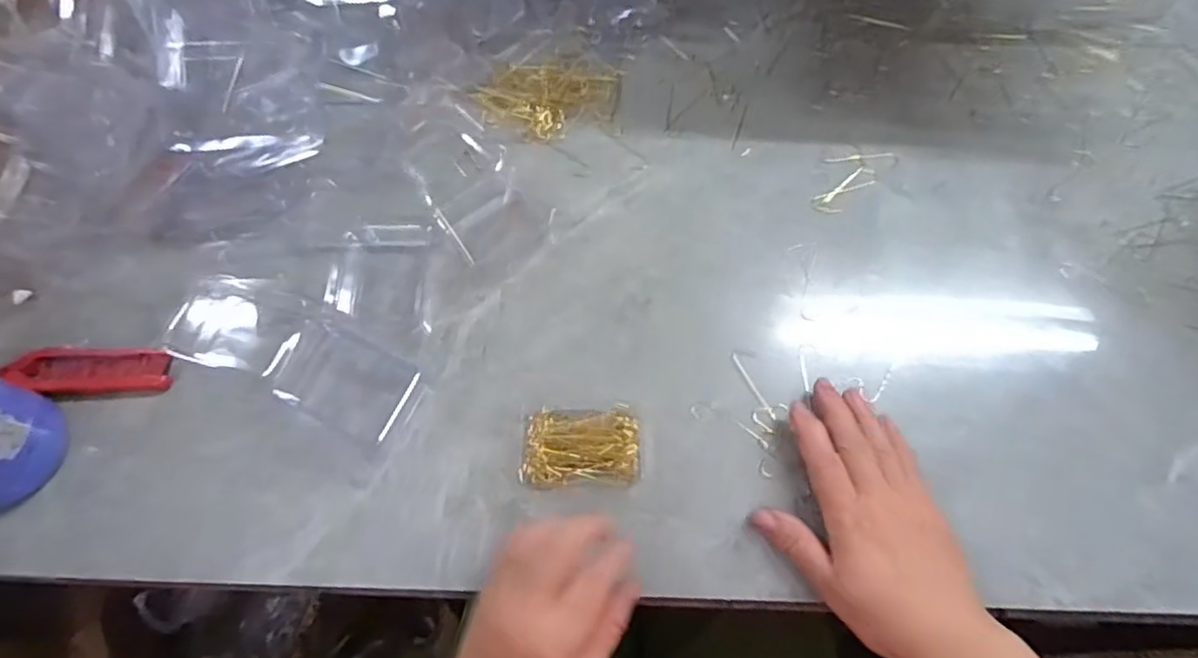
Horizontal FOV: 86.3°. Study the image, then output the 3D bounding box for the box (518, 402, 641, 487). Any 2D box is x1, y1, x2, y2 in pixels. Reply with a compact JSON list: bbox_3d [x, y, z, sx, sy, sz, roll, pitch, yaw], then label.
[{"bbox_3d":[-0.011,0.075,0.408,0.074,0.016,0.048,-2,65,-2],"label":"box"}]

